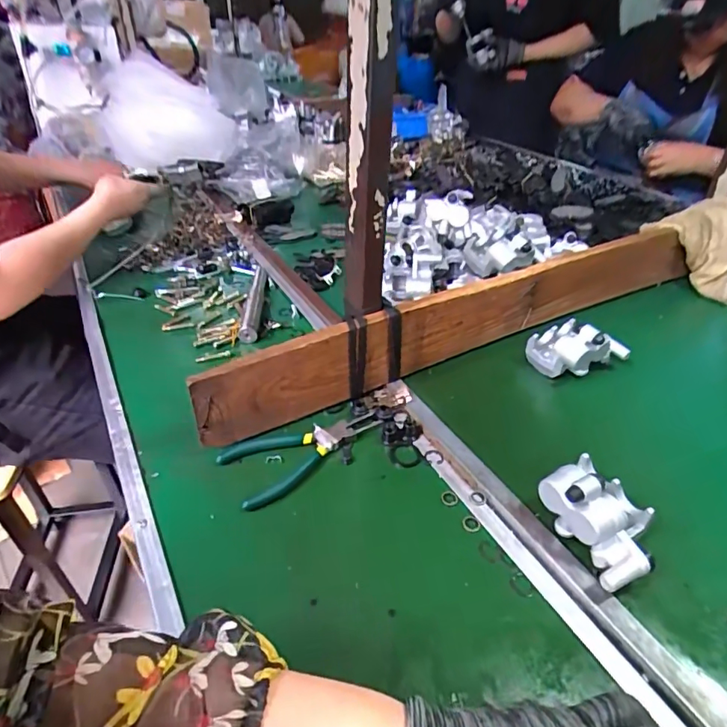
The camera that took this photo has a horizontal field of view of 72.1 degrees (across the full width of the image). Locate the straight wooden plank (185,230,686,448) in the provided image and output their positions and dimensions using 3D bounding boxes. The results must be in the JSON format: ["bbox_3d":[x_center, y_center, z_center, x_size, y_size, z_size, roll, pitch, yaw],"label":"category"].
[{"bbox_3d":[0.154,-0.060,0.609,0.721,0.095,0.022,-20,41,-24],"label":"straight wooden plank"}]

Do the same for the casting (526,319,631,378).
[{"bbox_3d":[0.255,-0.025,0.602,0.105,0.062,0.072,-16,39,-19],"label":"casting"}]

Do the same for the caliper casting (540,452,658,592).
[{"bbox_3d":[0.198,0.127,0.408,0.071,0.067,0.091,-15,39,-17],"label":"caliper casting"}]

